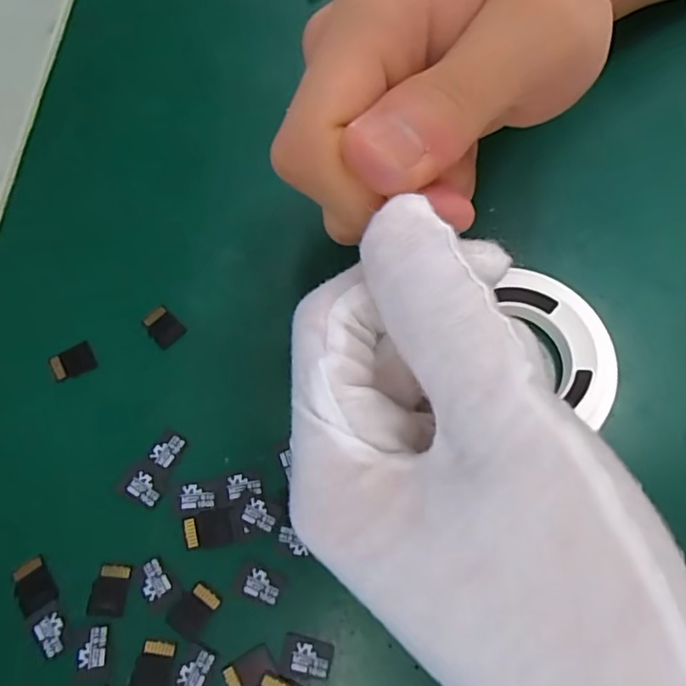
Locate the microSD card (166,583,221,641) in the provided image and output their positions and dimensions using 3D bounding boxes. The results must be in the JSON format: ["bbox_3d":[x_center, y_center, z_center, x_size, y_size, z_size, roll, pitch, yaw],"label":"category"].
[{"bbox_3d":[-0.046,0.082,0.166,0.011,0.004,0.014,33,71,10],"label":"microSD card"}]

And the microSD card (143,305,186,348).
[{"bbox_3d":[-0.066,-0.006,0.199,0.015,0.004,0.011,42,74,13],"label":"microSD card"}]

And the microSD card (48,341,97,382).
[{"bbox_3d":[-0.097,0.007,0.194,0.015,0.004,0.011,-27,72,-12],"label":"microSD card"}]

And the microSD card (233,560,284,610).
[{"bbox_3d":[-0.026,0.075,0.169,0.014,0.004,0.011,17,66,7],"label":"microSD card"}]

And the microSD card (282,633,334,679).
[{"bbox_3d":[-0.010,0.094,0.162,0.015,0.004,0.010,13,66,-1],"label":"microSD card"}]

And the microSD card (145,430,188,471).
[{"bbox_3d":[-0.060,0.036,0.183,0.010,0.004,0.013,29,70,8],"label":"microSD card"}]

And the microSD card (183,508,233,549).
[{"bbox_3d":[-0.043,0.060,0.174,0.015,0.004,0.011,-10,69,-4],"label":"microSD card"}]

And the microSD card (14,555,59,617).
[{"bbox_3d":[-0.095,0.075,0.167,0.011,0.004,0.015,-29,73,-14],"label":"microSD card"}]

